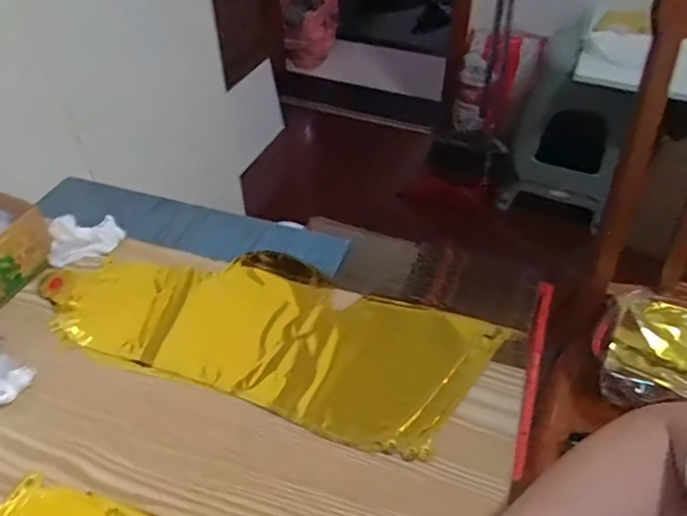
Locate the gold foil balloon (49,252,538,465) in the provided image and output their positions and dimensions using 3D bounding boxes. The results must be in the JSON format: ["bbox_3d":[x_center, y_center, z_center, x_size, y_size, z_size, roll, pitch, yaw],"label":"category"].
[{"bbox_3d":[-0.079,0.063,0.554,0.423,0.022,0.174,16,45,15],"label":"gold foil balloon"}]

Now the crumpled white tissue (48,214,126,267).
[{"bbox_3d":[-0.279,-0.026,0.619,0.068,0.027,0.065,1,43,0],"label":"crumpled white tissue"}]

